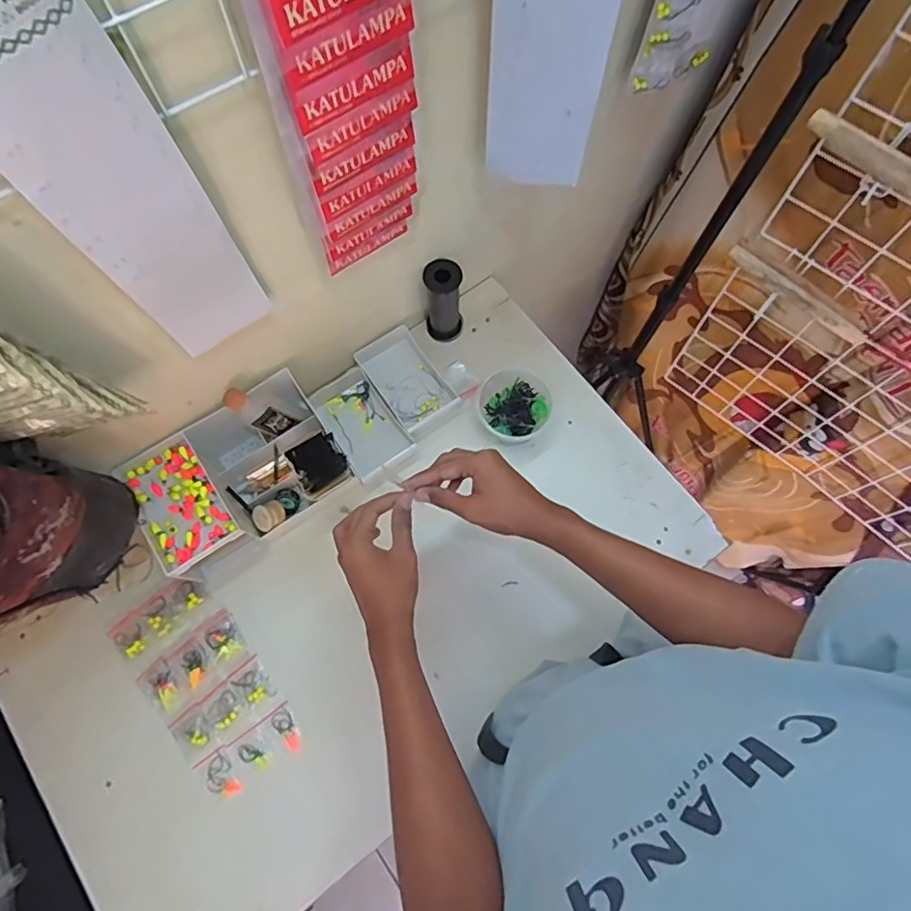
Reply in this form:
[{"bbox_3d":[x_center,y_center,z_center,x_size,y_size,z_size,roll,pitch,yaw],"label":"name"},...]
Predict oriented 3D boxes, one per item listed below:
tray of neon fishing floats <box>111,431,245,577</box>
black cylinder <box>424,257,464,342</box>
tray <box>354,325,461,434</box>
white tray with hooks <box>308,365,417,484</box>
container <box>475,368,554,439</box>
[{"bbox_3d":[-0.319,0.051,0.640,0.089,0.024,0.147,-32,75,-10],"label":"tray of neon fishing floats"},{"bbox_3d":[-0.015,-0.205,0.752,0.049,0.131,0.042,1,72,0],"label":"black cylinder"},{"bbox_3d":[-0.063,-0.103,0.754,0.085,0.033,0.135,-34,75,-11],"label":"tray"},{"bbox_3d":[-0.126,-0.044,0.746,0.084,0.028,0.146,-32,75,-10],"label":"white tray with hooks"},{"bbox_3d":[0.076,-0.068,0.737,0.094,0.037,0.089,0,72,0],"label":"container"}]

